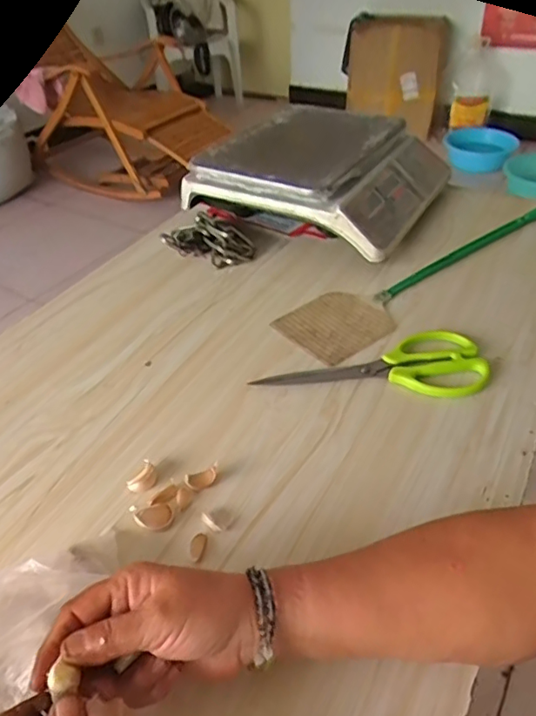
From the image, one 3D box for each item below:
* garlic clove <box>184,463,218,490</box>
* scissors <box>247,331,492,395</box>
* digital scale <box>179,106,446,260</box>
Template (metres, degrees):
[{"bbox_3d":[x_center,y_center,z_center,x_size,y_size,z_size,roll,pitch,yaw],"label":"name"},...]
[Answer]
[{"bbox_3d":[-0.057,0.105,0.484,0.031,0.013,0.011,-22,45,-21],"label":"garlic clove"},{"bbox_3d":[0.111,0.005,0.587,0.236,0.015,0.083,0,41,3],"label":"scissors"},{"bbox_3d":[0.084,-0.297,0.848,0.325,0.110,0.293,18,45,22],"label":"digital scale"}]

